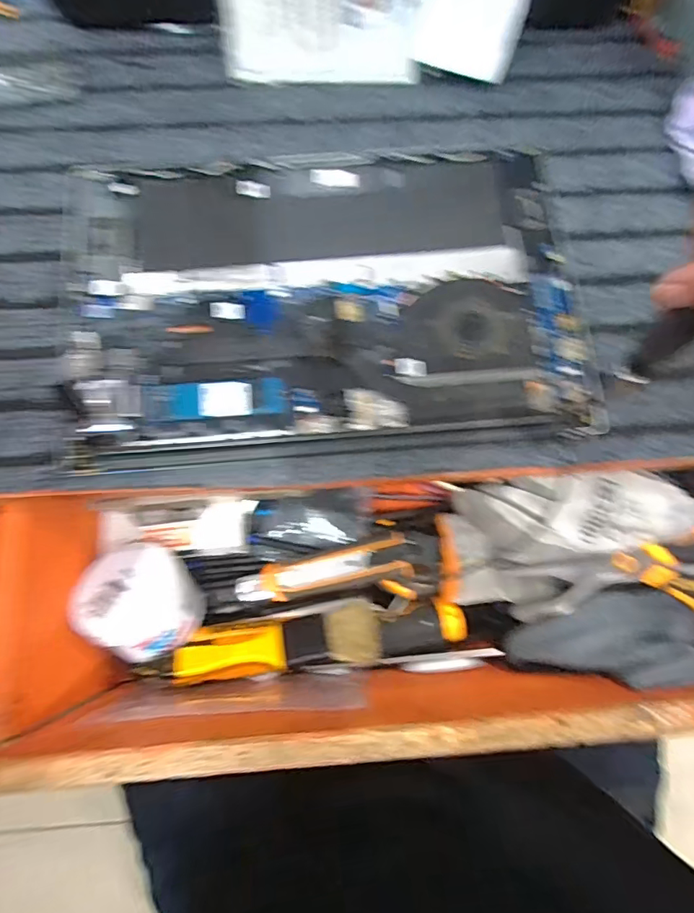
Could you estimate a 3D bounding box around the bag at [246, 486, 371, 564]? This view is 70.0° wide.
[{"bbox_3d":[-0.031,0.060,0.443,0.107,0.026,0.056,-9,76,-3],"label":"bag"}]

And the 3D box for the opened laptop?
[{"bbox_3d":[-0.014,-0.106,0.323,0.321,0.014,0.207,-4,76,-2],"label":"opened laptop"}]

